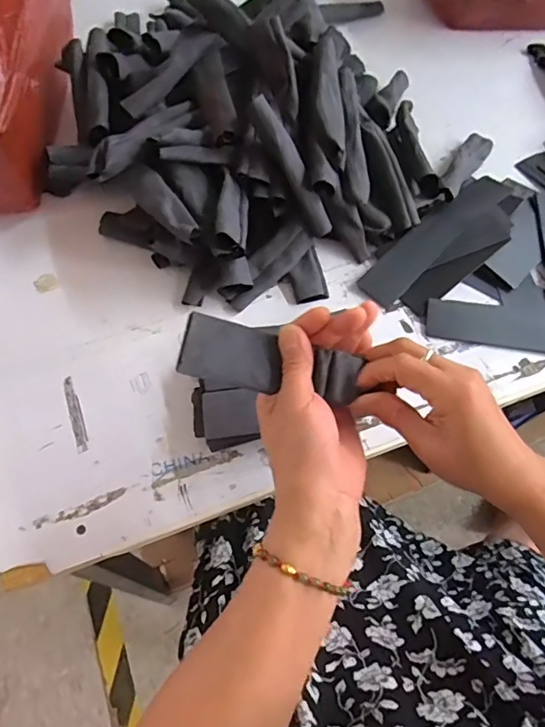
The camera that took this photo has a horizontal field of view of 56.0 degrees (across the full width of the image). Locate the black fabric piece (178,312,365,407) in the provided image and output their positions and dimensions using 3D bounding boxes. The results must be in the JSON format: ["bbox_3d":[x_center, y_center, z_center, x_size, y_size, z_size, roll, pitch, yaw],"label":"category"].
[{"bbox_3d":[0.001,-0.003,0.358,0.123,0.015,0.045,12,63,-6],"label":"black fabric piece"}]

